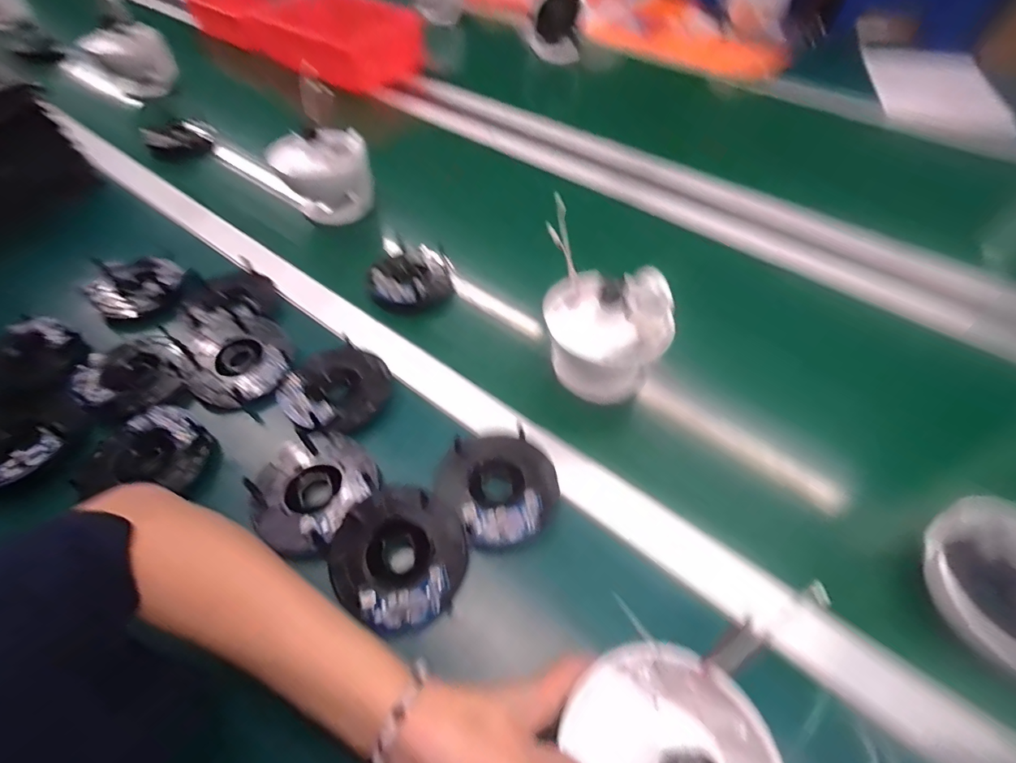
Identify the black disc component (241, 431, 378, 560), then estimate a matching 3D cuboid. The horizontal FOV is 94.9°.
[{"bbox_3d":[-0.168,0.088,0.398,0.099,0.025,0.104,3,54,-4],"label":"black disc component"}]

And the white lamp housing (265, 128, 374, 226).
[{"bbox_3d":[-0.252,-0.277,0.645,0.119,0.119,0.063,-13,56,-15],"label":"white lamp housing"}]

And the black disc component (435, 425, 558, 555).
[{"bbox_3d":[-0.006,0.087,0.402,0.094,0.024,0.102,3,54,-4],"label":"black disc component"}]

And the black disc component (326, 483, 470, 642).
[{"bbox_3d":[-0.084,0.133,0.362,0.098,0.026,0.102,3,54,-4],"label":"black disc component"}]

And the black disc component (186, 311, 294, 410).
[{"bbox_3d":[-0.277,-0.029,0.485,0.100,0.023,0.108,-5,55,-9],"label":"black disc component"}]

